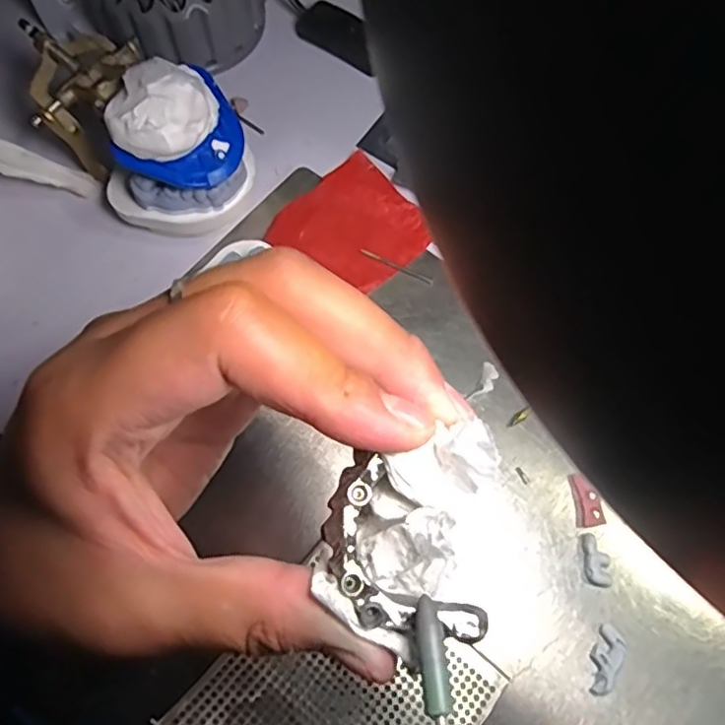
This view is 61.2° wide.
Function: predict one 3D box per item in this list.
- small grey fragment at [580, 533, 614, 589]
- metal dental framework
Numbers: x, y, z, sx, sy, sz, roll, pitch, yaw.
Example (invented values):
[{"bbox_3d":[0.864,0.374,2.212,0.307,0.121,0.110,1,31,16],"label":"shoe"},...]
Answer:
[{"bbox_3d":[0.107,0.090,0.281,0.011,0.006,0.023,1,68,-1],"label":"small grey fragment"},{"bbox_3d":[0.007,0.046,0.138,0.023,0.004,0.048,-36,88,-14],"label":"metal dental framework"}]

